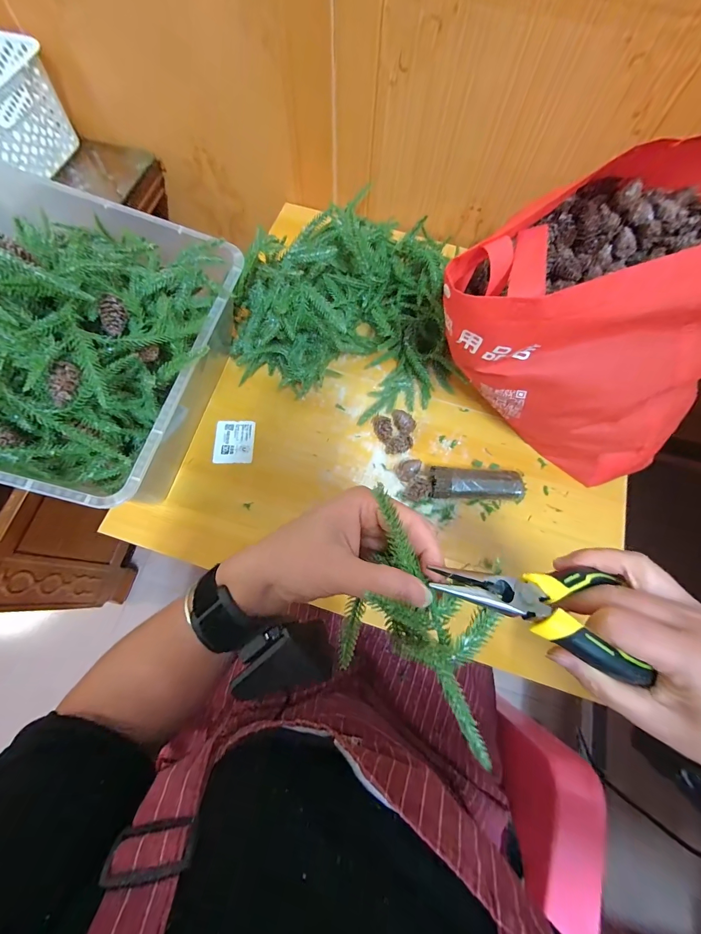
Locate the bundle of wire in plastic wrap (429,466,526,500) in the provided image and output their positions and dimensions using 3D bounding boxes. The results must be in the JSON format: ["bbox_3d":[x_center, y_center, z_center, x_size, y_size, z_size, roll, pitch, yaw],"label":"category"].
[{"bbox_3d":[0.152,0.023,0.415,0.114,0.030,0.036,3,70,-1],"label":"bundle of wire in plastic wrap"}]

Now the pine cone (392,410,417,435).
[{"bbox_3d":[0.069,-0.060,0.446,0.020,0.015,0.038,-24,73,-10],"label":"pine cone"}]

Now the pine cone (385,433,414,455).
[{"bbox_3d":[0.061,-0.028,0.434,0.031,0.019,0.025,-37,76,-13],"label":"pine cone"}]

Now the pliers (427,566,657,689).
[{"bbox_3d":[0.102,0.070,0.187,0.126,0.018,0.051,21,70,-12],"label":"pliers"}]

